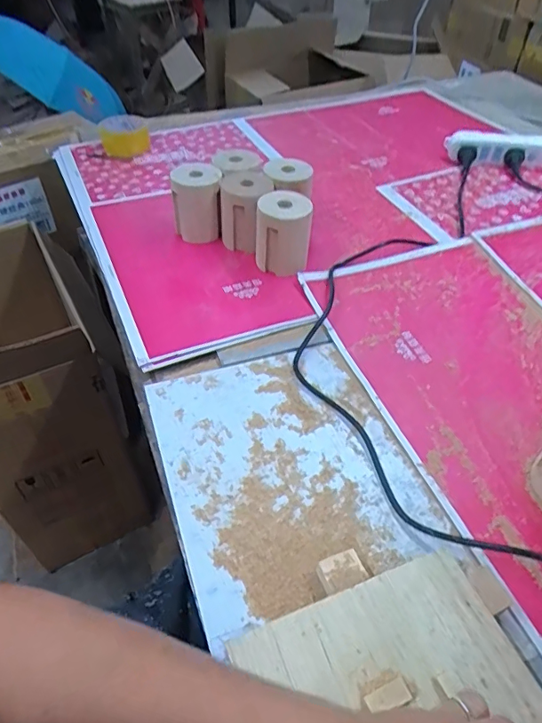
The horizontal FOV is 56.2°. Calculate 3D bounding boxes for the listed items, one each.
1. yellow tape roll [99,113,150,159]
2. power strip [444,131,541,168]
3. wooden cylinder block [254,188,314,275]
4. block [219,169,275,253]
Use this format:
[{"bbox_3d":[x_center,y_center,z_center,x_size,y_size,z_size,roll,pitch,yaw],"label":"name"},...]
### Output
[{"bbox_3d":[-0.300,-0.465,1.045,0.096,0.043,0.098,-11,47,-12],"label":"yellow tape roll"},{"bbox_3d":[0.445,-0.417,1.002,0.200,0.061,0.045,4,46,3],"label":"power strip"},{"bbox_3d":[0.019,-0.191,0.754,0.078,0.099,0.086,4,46,2],"label":"wooden cylinder block"},{"bbox_3d":[-0.038,-0.227,0.787,0.076,0.104,0.096,19,49,16],"label":"block"}]

